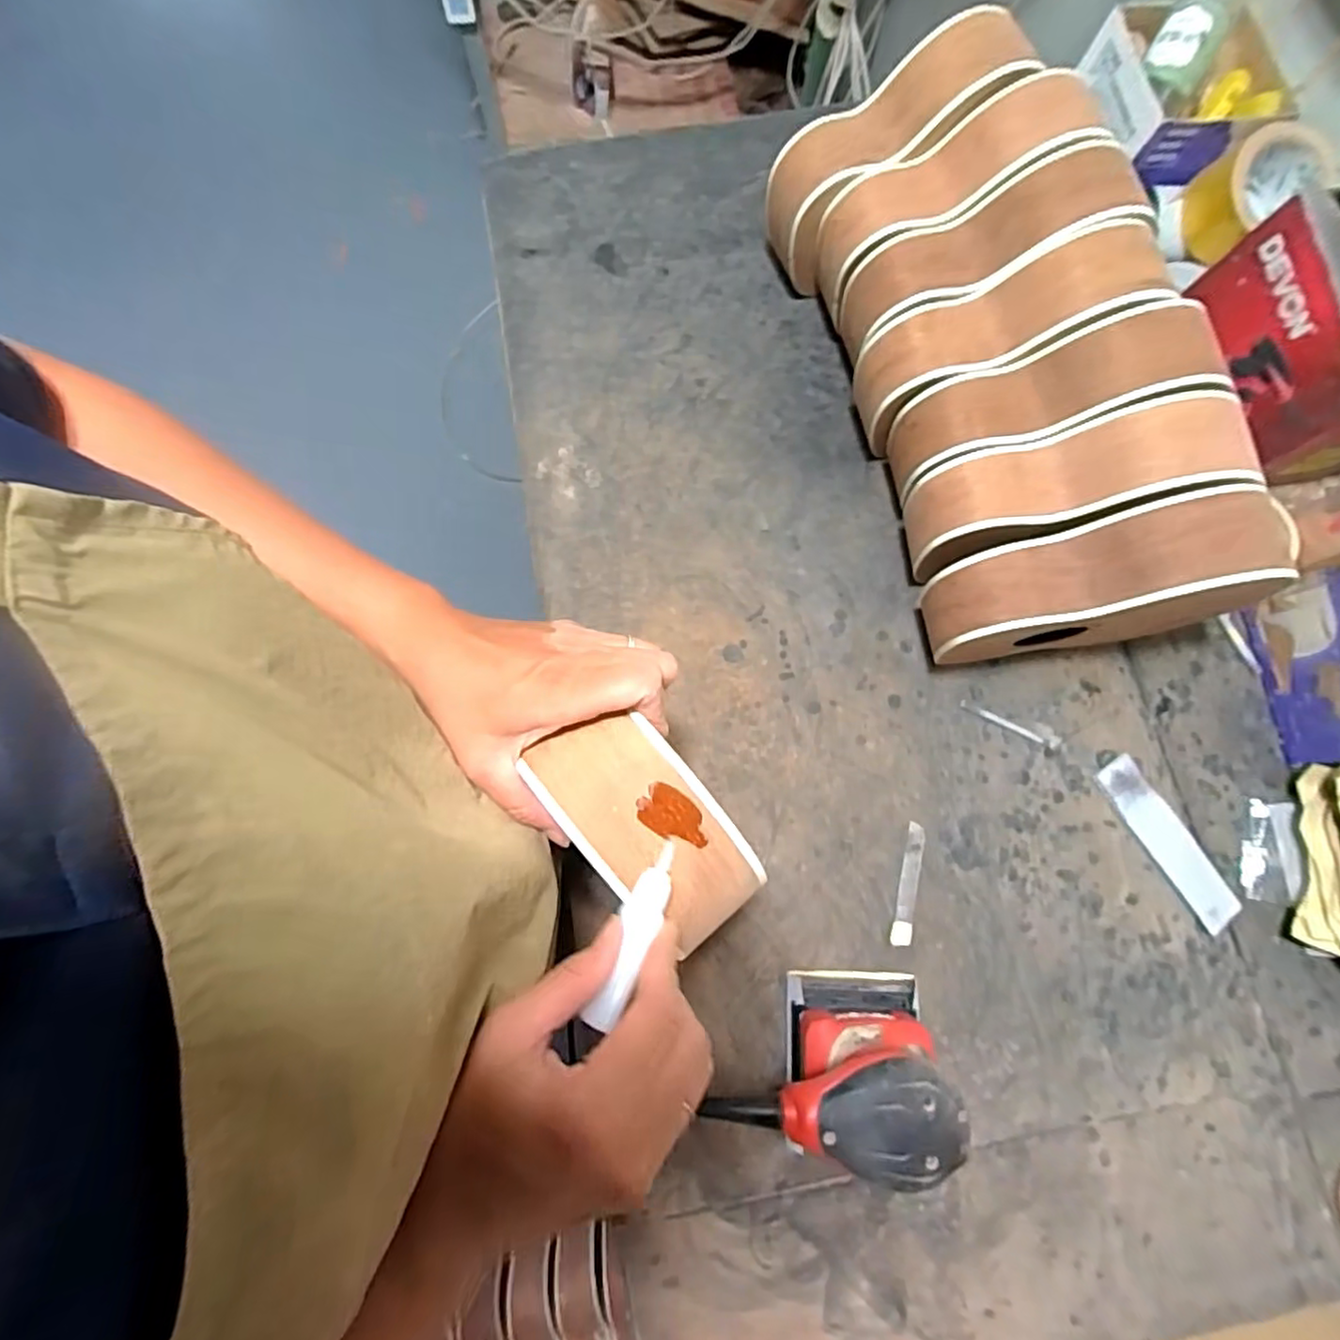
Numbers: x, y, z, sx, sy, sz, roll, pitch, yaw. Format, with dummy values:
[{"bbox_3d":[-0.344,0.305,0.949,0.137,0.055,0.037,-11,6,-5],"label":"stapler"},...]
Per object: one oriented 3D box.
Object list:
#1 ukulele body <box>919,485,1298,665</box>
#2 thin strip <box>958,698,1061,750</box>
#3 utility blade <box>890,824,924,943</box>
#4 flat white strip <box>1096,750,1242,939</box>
[{"bbox_3d":[0.347,-0.064,0.517,0.283,0.181,0.087,-14,79,-4],"label":"ukulele body"},{"bbox_3d":[0.305,0.048,0.585,0.091,0.006,0.011,26,79,5],"label":"thin strip"},{"bbox_3d":[0.205,0.184,0.559,0.017,0.004,0.100,15,78,2],"label":"utility blade"},{"bbox_3d":[0.428,0.147,0.562,0.043,0.007,0.150,-31,79,-6],"label":"flat white strip"}]

